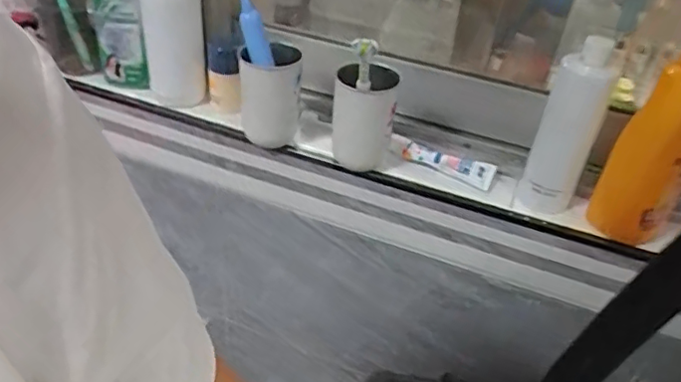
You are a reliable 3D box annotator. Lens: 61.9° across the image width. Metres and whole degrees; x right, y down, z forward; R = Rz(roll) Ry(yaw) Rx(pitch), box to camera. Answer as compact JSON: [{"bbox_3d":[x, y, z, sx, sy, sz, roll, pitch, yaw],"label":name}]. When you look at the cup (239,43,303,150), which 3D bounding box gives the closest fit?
[{"bbox_3d":[-0.089,-0.108,0.719,0.072,0.131,0.076,3,39,-3],"label":"cup"}]

